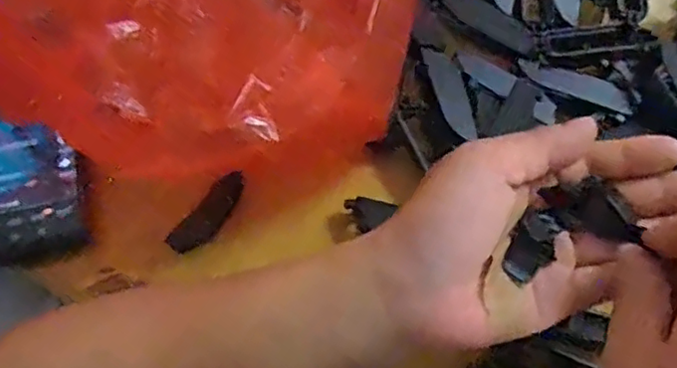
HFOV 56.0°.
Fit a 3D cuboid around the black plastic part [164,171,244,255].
[{"bbox_3d":[-0.071,0.016,0.352,0.020,0.007,0.053,43,86,-24],"label":"black plastic part"}]

